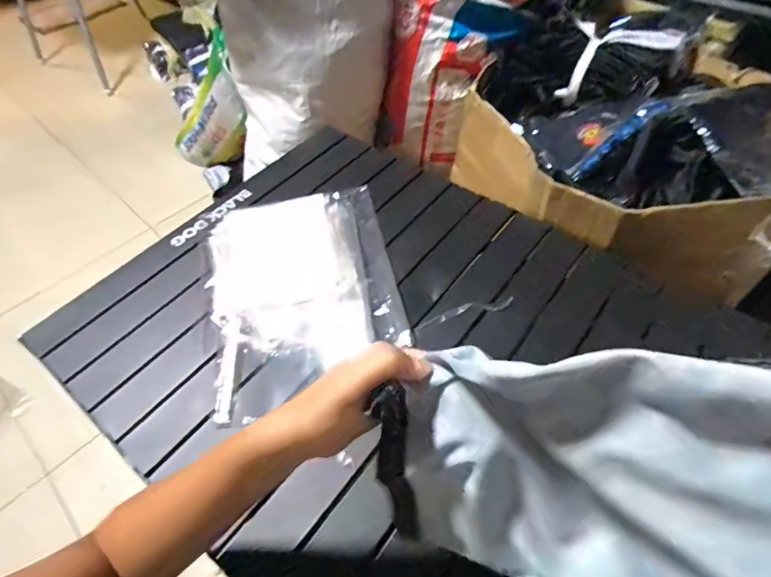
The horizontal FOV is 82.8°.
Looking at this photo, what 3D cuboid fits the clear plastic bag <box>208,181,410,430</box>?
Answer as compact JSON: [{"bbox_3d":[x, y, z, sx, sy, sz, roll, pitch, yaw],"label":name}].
[{"bbox_3d":[-0.113,-0.011,0.598,0.246,0.027,0.335,-14,54,-8],"label":"clear plastic bag"}]

